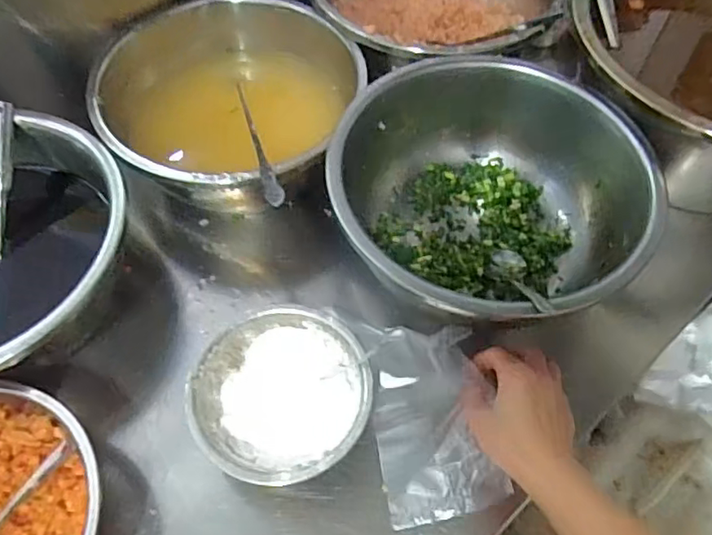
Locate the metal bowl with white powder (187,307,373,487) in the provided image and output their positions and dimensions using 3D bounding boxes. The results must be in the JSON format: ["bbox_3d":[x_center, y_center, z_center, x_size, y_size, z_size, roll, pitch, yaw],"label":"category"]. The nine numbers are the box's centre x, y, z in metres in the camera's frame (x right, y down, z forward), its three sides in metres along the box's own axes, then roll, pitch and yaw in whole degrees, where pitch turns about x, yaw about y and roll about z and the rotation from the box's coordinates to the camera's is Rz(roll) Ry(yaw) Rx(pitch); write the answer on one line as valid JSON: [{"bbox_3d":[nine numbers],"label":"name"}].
[{"bbox_3d":[-0.062,0.110,0.496,0.141,0.055,0.137,0,59,-1],"label":"metal bowl with white powder"}]

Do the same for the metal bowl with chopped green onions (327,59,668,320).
[{"bbox_3d":[0.114,-0.069,0.562,0.273,0.104,0.270,-17,61,-11],"label":"metal bowl with chopped green onions"}]

